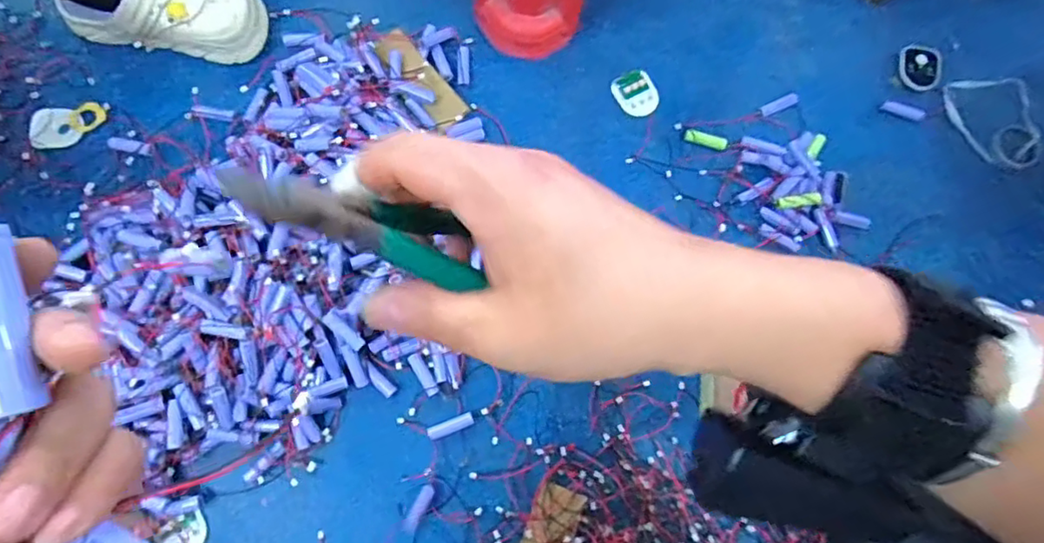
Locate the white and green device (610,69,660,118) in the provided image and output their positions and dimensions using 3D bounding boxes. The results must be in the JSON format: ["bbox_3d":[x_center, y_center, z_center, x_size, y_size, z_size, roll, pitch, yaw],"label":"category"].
[{"bbox_3d":[0.145,-0.222,0.747,0.052,0.012,0.059,-28,79,-6],"label":"white and green device"}]

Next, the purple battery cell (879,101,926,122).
[{"bbox_3d":[0.476,-0.202,0.754,0.049,0.014,0.018,30,79,6],"label":"purple battery cell"}]

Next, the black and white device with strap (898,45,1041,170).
[{"bbox_3d":[0.579,-0.222,0.765,0.208,0.032,0.090,44,81,8],"label":"black and white device with strap"}]

